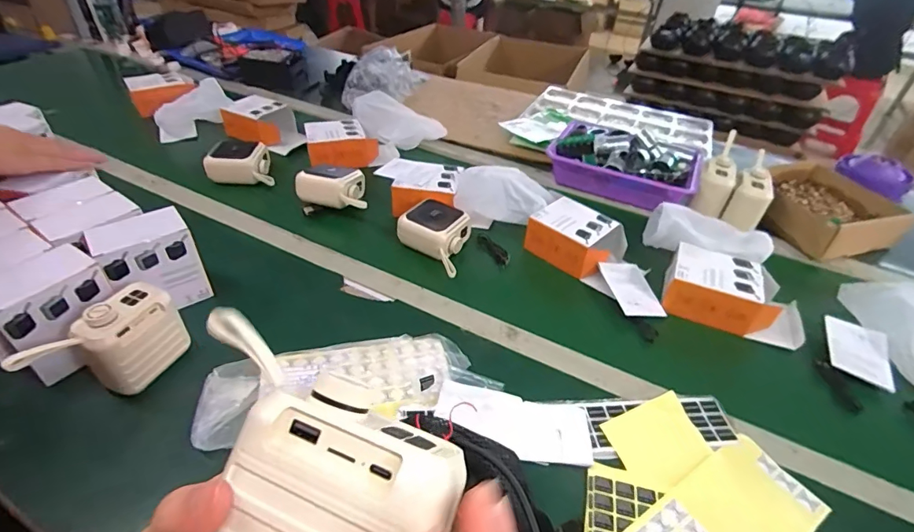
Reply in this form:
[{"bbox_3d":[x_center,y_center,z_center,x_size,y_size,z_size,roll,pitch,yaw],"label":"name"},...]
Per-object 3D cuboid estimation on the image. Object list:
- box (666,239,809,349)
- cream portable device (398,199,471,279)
[{"bbox_3d":[0.391,0.038,0.640,0.176,0.063,0.096,19,42,19],"label":"box"},{"bbox_3d":[-0.030,-0.057,0.731,0.112,0.053,0.082,27,46,25],"label":"cream portable device"}]

